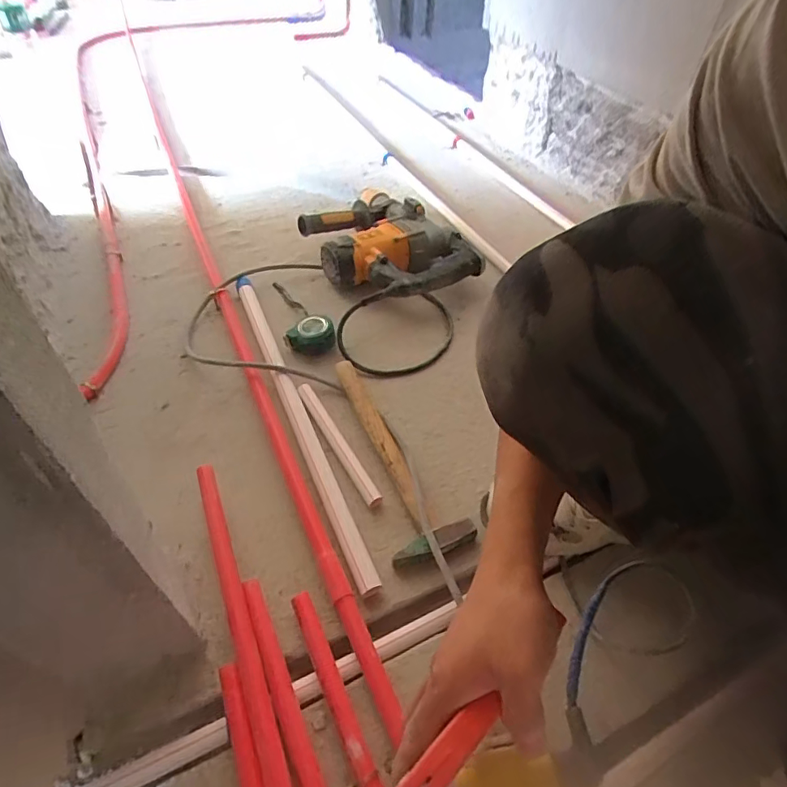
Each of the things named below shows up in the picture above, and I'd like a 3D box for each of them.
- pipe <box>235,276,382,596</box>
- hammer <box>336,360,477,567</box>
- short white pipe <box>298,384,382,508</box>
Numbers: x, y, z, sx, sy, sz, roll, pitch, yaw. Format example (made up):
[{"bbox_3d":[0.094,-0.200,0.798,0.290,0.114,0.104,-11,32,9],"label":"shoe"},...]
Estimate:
[{"bbox_3d":[-0.139,0.010,0.712,0.029,0.028,0.574,-18,51,-17],"label":"pipe"},{"bbox_3d":[0.006,0.065,0.662,0.095,0.034,0.314,-11,49,-11],"label":"hammer"},{"bbox_3d":[-0.074,0.062,0.674,0.021,0.014,0.210,-24,53,-21],"label":"short white pipe"}]

